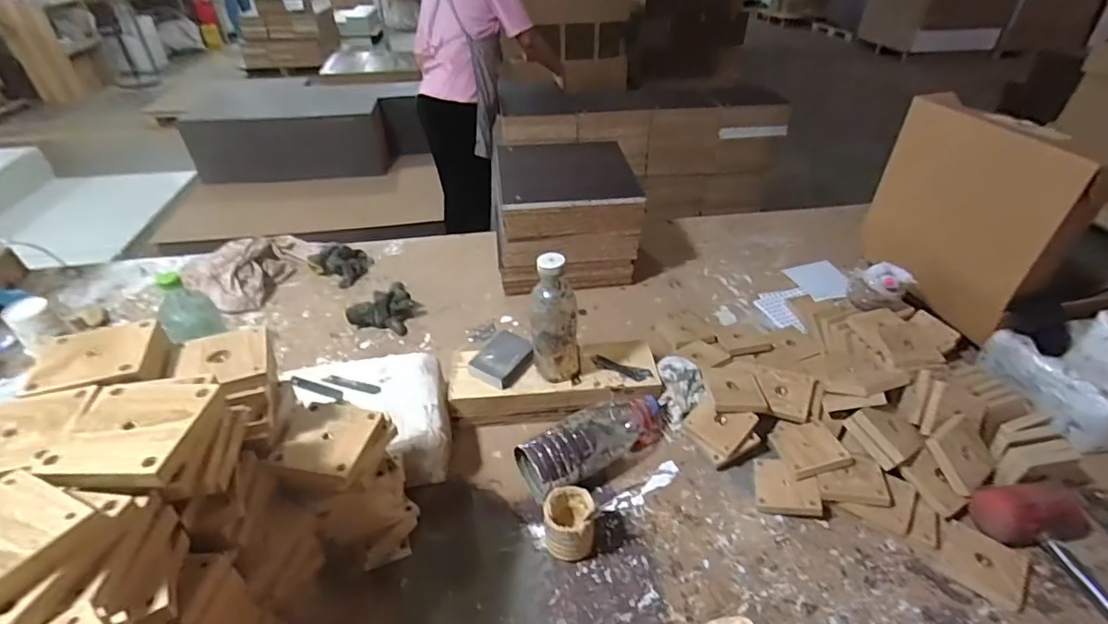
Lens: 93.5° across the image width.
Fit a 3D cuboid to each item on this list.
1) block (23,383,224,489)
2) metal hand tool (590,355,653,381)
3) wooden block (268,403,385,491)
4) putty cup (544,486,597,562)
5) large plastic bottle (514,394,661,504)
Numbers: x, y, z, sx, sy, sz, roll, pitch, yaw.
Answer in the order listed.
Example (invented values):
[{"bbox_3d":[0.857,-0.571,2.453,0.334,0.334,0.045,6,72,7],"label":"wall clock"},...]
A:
[{"bbox_3d":[-0.303,0.084,0.370,0.099,0.016,0.088,-2,37,-2],"label":"block"},{"bbox_3d":[0.111,0.094,0.863,0.101,0.011,0.028,12,39,15],"label":"metal hand tool"},{"bbox_3d":[-0.228,0.129,0.516,0.088,0.016,0.090,6,38,8],"label":"wooden block"},{"bbox_3d":[0.020,0.275,0.672,0.065,0.076,0.072,2,37,1],"label":"putty cup"},{"bbox_3d":[0.062,0.186,0.788,0.248,0.084,0.093,-26,45,-32],"label":"large plastic bottle"}]

